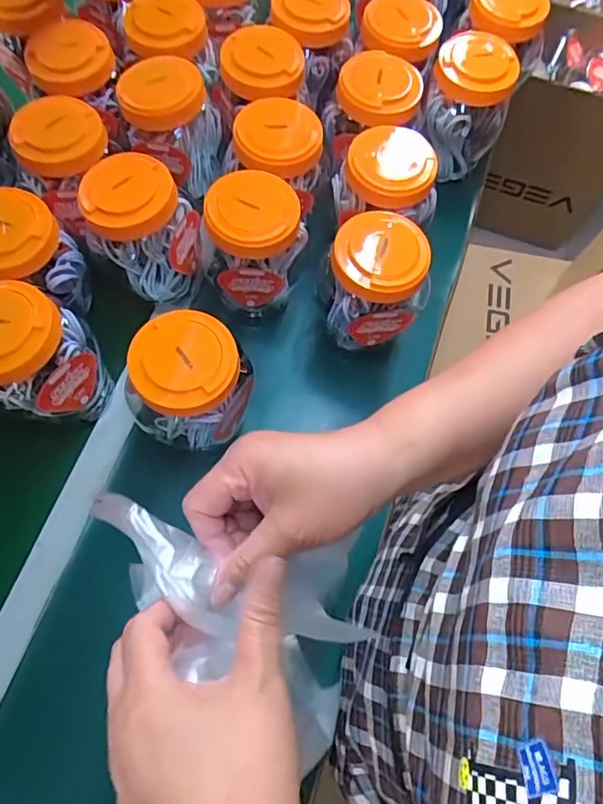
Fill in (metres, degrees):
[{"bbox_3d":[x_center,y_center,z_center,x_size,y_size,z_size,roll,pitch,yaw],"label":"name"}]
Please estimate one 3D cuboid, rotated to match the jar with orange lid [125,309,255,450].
[{"bbox_3d":[-0.100,-0.014,0.513,0.099,0.128,0.089,-3,68,-4],"label":"jar with orange lid"}]

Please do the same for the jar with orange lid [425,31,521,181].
[{"bbox_3d":[0.202,-0.362,0.673,0.092,0.143,0.086,1,68,-2],"label":"jar with orange lid"}]

